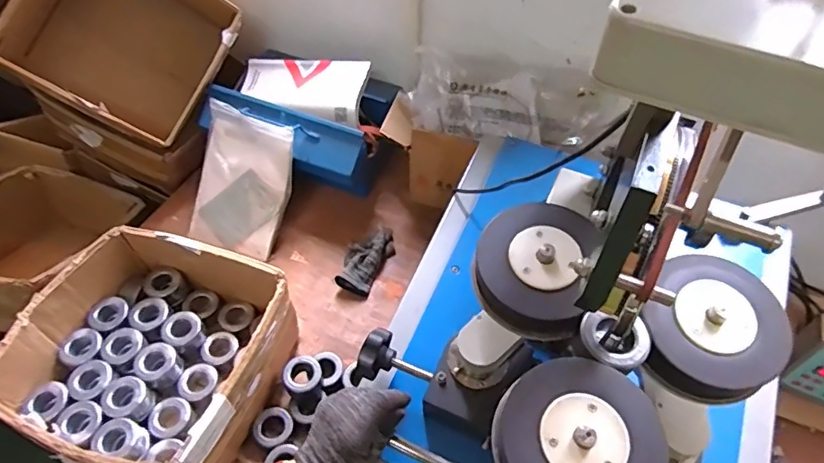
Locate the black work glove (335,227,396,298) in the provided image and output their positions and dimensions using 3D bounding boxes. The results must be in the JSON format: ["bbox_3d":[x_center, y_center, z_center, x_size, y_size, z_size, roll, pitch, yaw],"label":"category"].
[{"bbox_3d":[-0.086,0.055,1.029,0.073,0.042,0.148,22,54,15],"label":"black work glove"}]

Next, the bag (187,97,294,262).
[{"bbox_3d":[-0.343,-0.096,1.031,0.197,0.269,0.031,19,11,11],"label":"bag"}]

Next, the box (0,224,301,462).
[{"bbox_3d":[-0.395,0.190,0.803,0.339,0.150,0.346,15,52,9],"label":"box"}]

